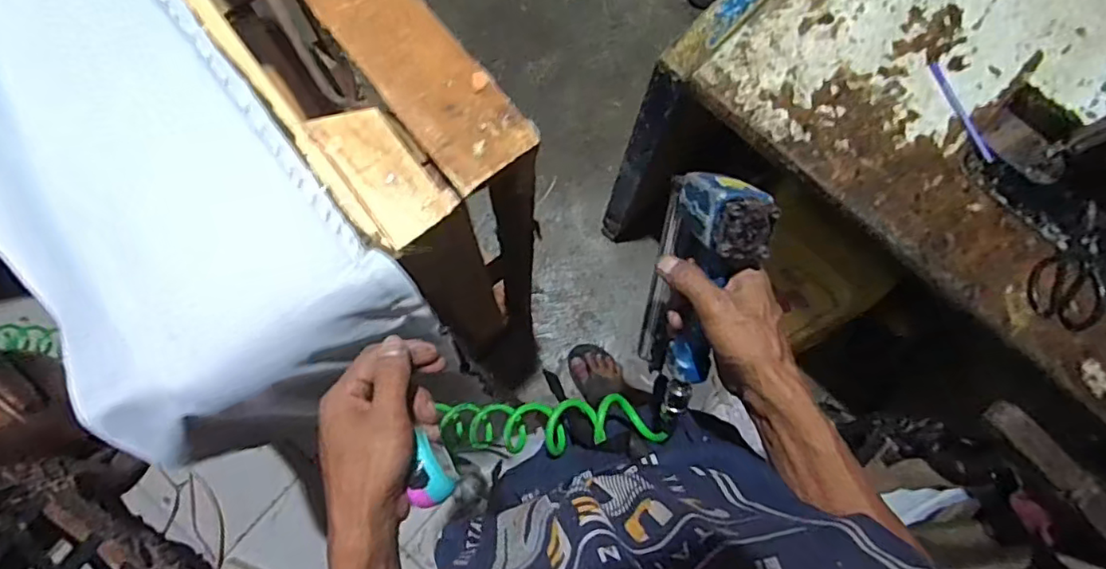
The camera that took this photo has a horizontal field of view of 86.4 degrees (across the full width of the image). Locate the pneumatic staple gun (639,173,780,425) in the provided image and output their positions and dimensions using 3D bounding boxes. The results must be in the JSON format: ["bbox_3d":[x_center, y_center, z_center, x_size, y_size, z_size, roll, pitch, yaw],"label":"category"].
[{"bbox_3d":[0.115,0.004,0.514,0.052,0.223,0.124,-5,36,-18],"label":"pneumatic staple gun"}]

